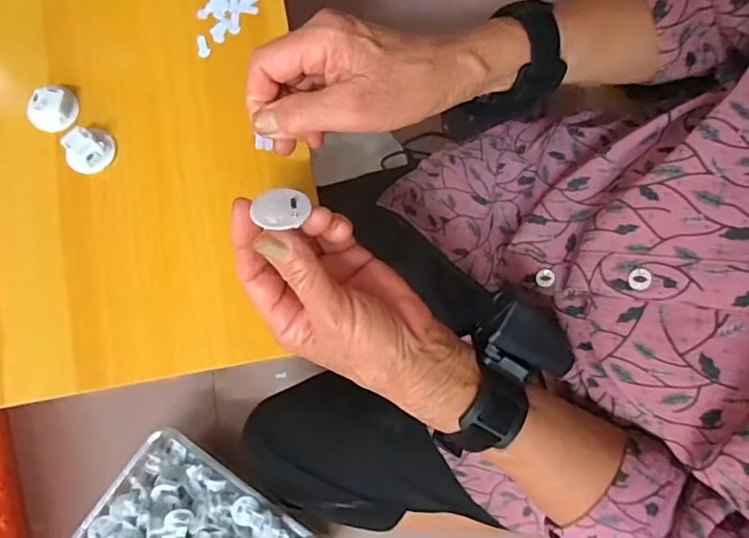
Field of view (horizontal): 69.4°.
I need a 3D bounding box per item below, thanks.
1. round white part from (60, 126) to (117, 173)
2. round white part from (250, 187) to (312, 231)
[{"bbox_3d":[-0.194,-0.082,0.368,0.029,0.016,0.029,0,80,-1],"label":"round white part"},{"bbox_3d":[-0.051,-0.034,0.301,0.028,0.010,0.025,7,60,0],"label":"round white part"}]

